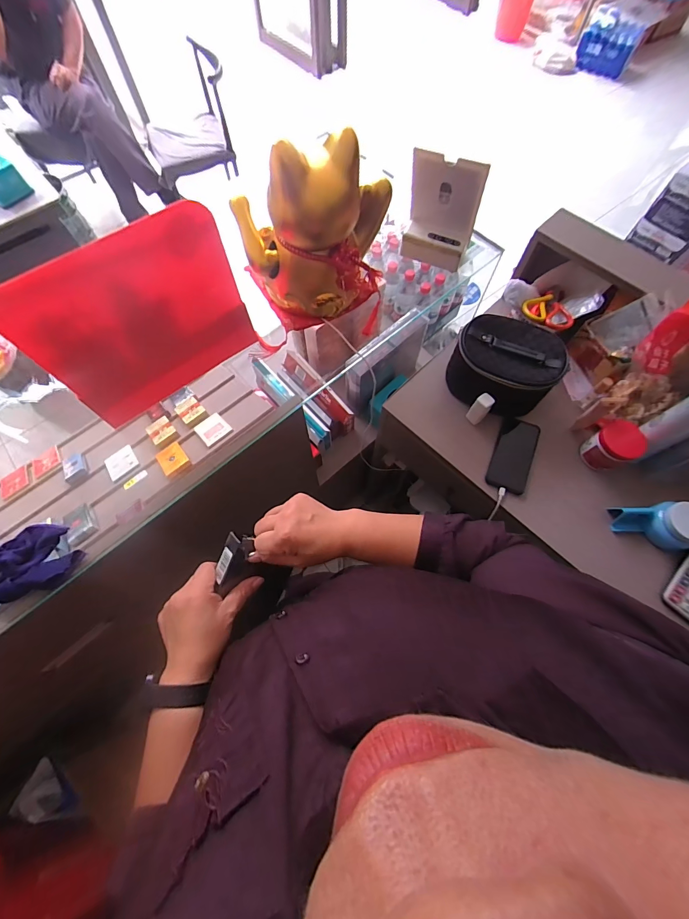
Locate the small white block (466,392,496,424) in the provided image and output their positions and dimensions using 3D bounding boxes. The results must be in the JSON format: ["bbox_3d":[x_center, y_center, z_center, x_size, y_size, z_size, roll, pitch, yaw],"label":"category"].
[{"bbox_3d":[0.281,-0.103,0.751,0.031,0.082,0.029,41,74,15],"label":"small white block"}]

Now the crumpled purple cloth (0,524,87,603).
[{"bbox_3d":[-0.454,0.133,0.479,0.174,0.048,0.097,-2,68,-1],"label":"crumpled purple cloth"}]

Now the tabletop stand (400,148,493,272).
[{"bbox_3d":[0.170,-0.433,0.637,0.125,0.163,0.038,19,69,7],"label":"tabletop stand"}]

